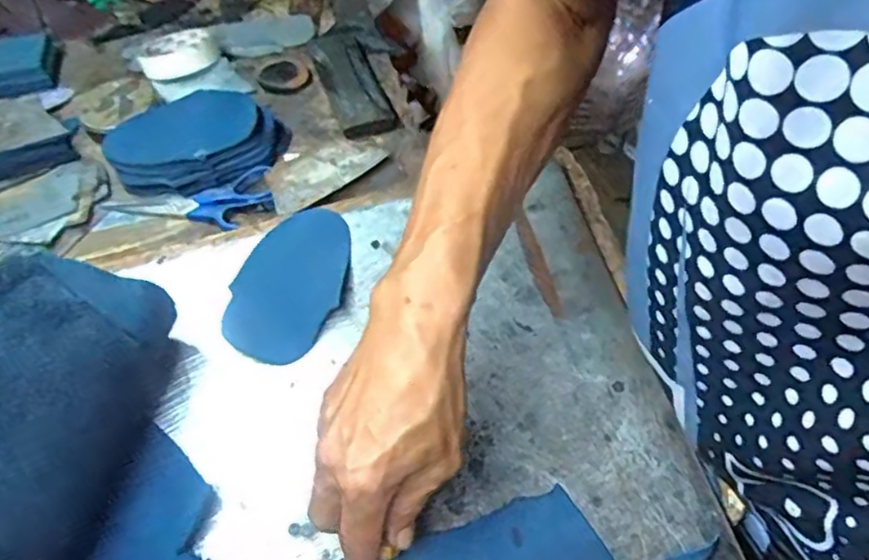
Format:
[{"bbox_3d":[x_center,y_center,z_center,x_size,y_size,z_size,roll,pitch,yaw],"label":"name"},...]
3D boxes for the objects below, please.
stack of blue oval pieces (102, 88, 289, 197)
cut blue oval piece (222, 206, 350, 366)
[{"bbox_3d":[-0.221,-0.132,0.602,0.152,0.036,0.098,-24,56,-17],"label":"stack of blue oval pieces"},{"bbox_3d":[-0.112,-0.001,0.501,0.084,0.012,0.138,4,55,7],"label":"cut blue oval piece"}]

